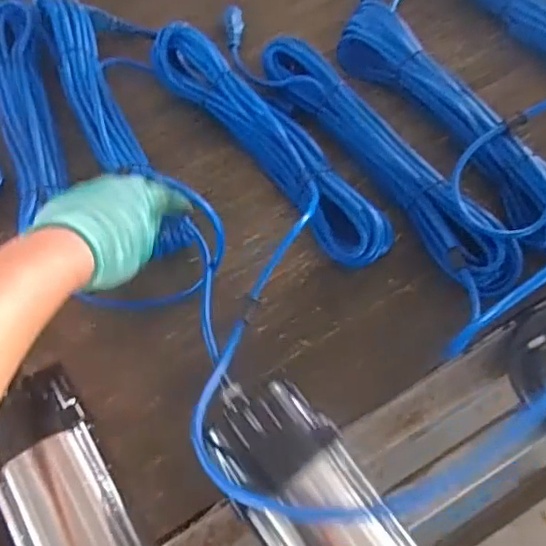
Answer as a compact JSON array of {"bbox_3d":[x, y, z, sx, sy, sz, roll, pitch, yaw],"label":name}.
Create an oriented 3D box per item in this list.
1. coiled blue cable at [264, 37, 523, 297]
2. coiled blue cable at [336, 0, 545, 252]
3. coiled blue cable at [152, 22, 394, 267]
[{"bbox_3d":[0.111,-0.122,0.625,0.065,0.052,0.349,-38,75,-13],"label":"coiled blue cable"},{"bbox_3d":[0.194,-0.168,0.631,0.082,0.039,0.351,-34,74,-12],"label":"coiled blue cable"},{"bbox_3d":[-0.007,-0.135,0.625,0.077,0.060,0.341,-38,74,-13],"label":"coiled blue cable"}]

